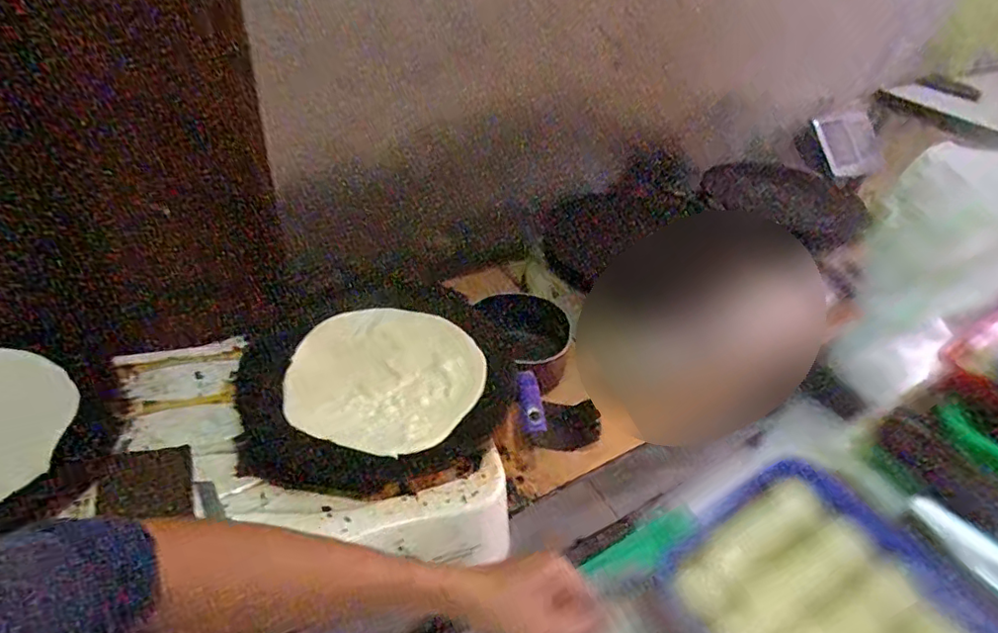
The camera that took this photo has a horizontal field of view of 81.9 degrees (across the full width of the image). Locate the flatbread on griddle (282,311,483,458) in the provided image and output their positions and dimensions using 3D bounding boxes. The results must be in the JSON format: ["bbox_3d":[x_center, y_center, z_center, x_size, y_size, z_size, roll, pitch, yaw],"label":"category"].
[{"bbox_3d":[-0.135,0.069,0.718,0.217,0.022,0.227,6,43,-6],"label":"flatbread on griddle"}]

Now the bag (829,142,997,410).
[{"bbox_3d":[1.078,-0.089,1.461,0.343,0.655,0.101,35,24,33],"label":"bag"}]

